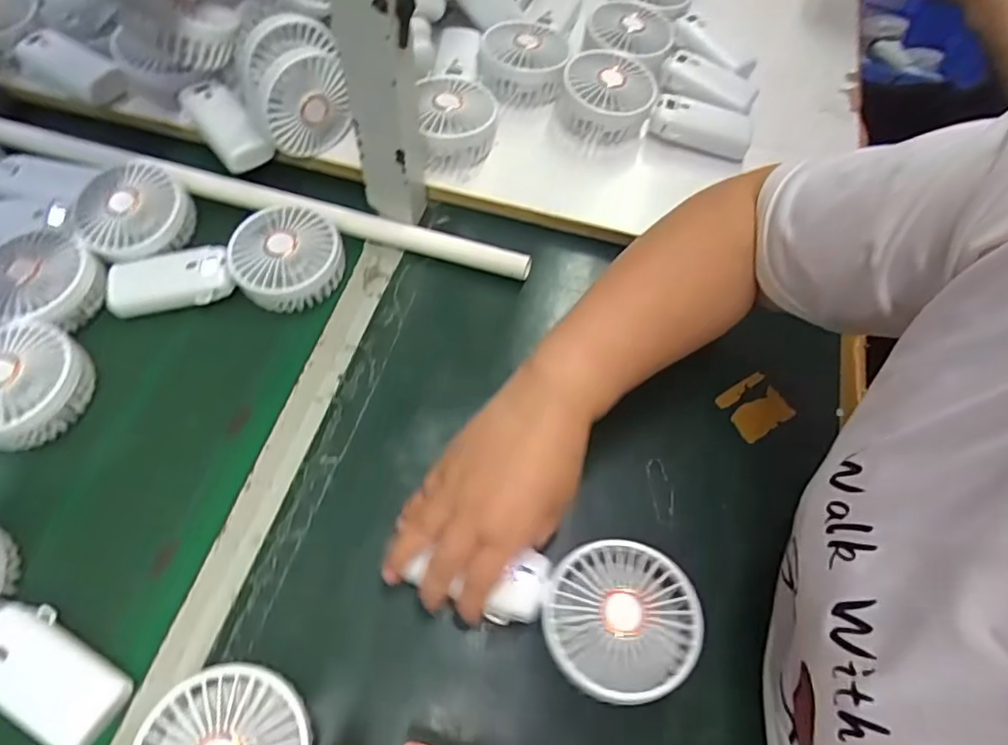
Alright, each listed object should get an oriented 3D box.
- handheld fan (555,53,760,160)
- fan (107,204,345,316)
[{"bbox_3d":[0.147,-0.252,0.591,0.185,0.054,0.076,12,61,-6],"label":"handheld fan"},{"bbox_3d":[-0.226,-0.088,0.499,0.183,0.039,0.079,-9,61,-4],"label":"fan"}]

